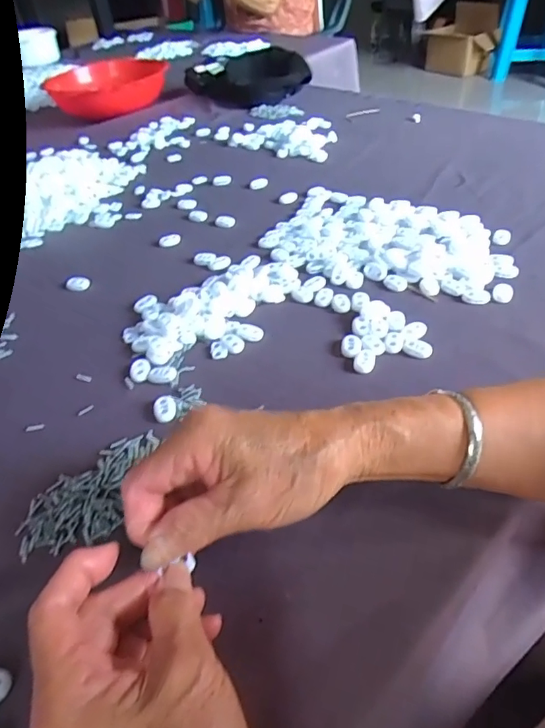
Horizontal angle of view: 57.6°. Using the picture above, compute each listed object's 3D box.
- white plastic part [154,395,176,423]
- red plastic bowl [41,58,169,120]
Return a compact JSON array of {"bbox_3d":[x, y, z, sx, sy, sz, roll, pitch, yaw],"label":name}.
[{"bbox_3d":[-0.080,0.033,0.369,0.017,0.005,0.022,-19,45,-15],"label":"white plastic part"},{"bbox_3d":[-0.319,-0.538,0.968,0.209,0.055,0.209,-11,43,-6],"label":"red plastic bowl"}]

